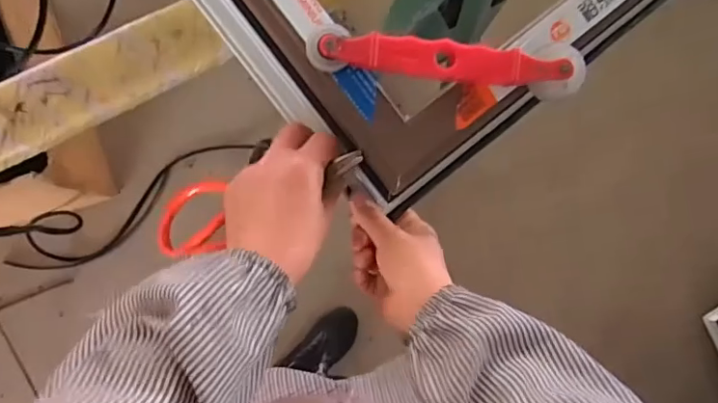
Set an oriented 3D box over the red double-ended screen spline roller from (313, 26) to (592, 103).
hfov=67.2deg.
[{"bbox_3d":[0.063,-0.100,0.382,0.192,0.024,0.037,3,89,-9],"label":"red double-ended screen spline roller"}]

